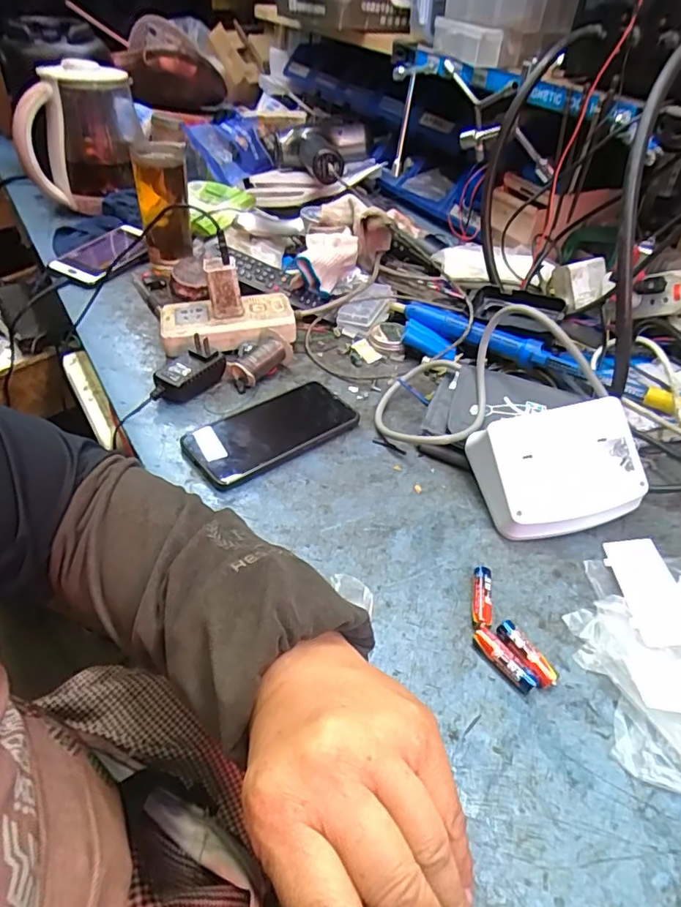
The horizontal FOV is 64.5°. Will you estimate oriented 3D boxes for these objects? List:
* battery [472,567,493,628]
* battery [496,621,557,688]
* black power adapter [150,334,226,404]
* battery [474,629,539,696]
[{"bbox_3d":[0.104,0.108,0.401,0.014,0.015,0.049,10,43,4],"label":"battery"},{"bbox_3d":[0.126,0.138,0.370,0.016,0.014,0.047,-17,47,-23],"label":"battery"},{"bbox_3d":[-0.157,-0.081,0.547,0.040,0.044,0.076,22,45,17],"label":"black power adapter"},{"bbox_3d":[0.111,0.141,0.367,0.015,0.012,0.048,-26,51,-30],"label":"battery"}]

